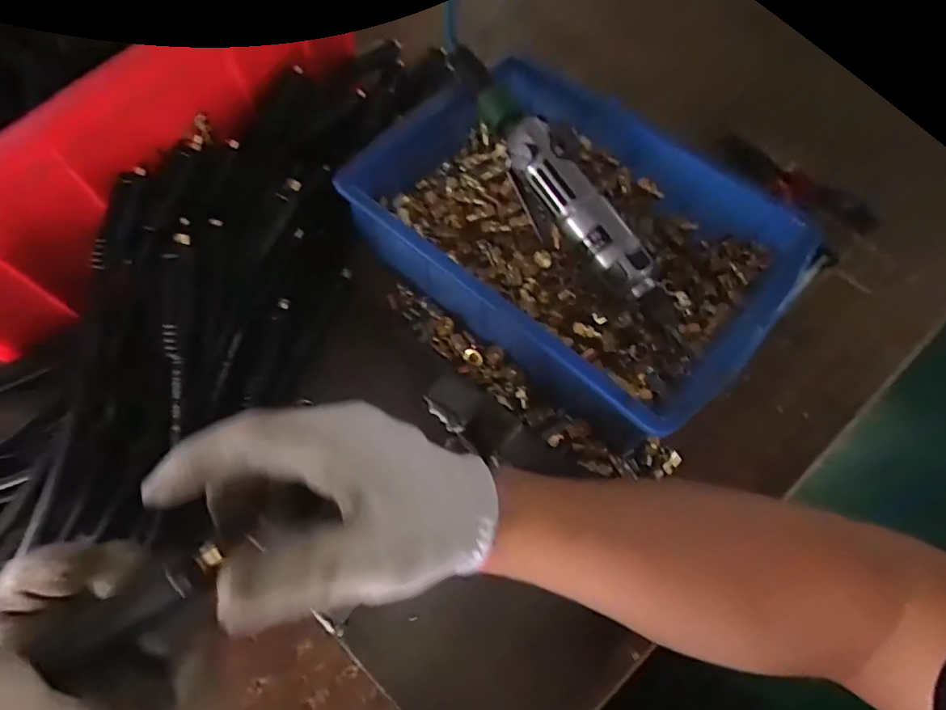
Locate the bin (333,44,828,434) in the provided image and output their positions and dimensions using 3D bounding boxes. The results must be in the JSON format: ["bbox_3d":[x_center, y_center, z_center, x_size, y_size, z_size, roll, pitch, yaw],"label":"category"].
[{"bbox_3d":[0.070,-0.095,0.378,0.285,0.071,0.202,40,70,15],"label":"bin"}]

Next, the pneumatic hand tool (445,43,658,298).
[{"bbox_3d":[0.051,-0.142,0.382,0.034,0.047,0.239,-30,68,-13],"label":"pneumatic hand tool"}]

